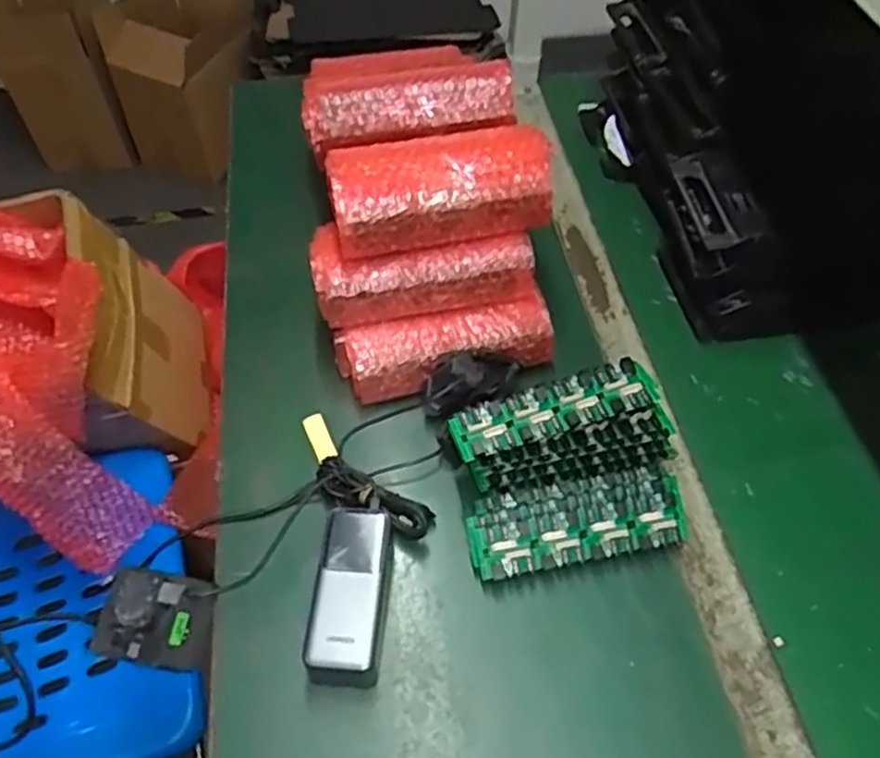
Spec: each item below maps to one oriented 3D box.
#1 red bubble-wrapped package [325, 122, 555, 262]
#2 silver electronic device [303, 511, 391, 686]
[{"bbox_3d":[-0.002,-0.185,0.696,0.207,0.065,0.104,-12,54,-9],"label":"red bubble-wrapped package"},{"bbox_3d":[-0.070,0.170,0.591,0.053,0.053,0.133,4,53,0],"label":"silver electronic device"}]

